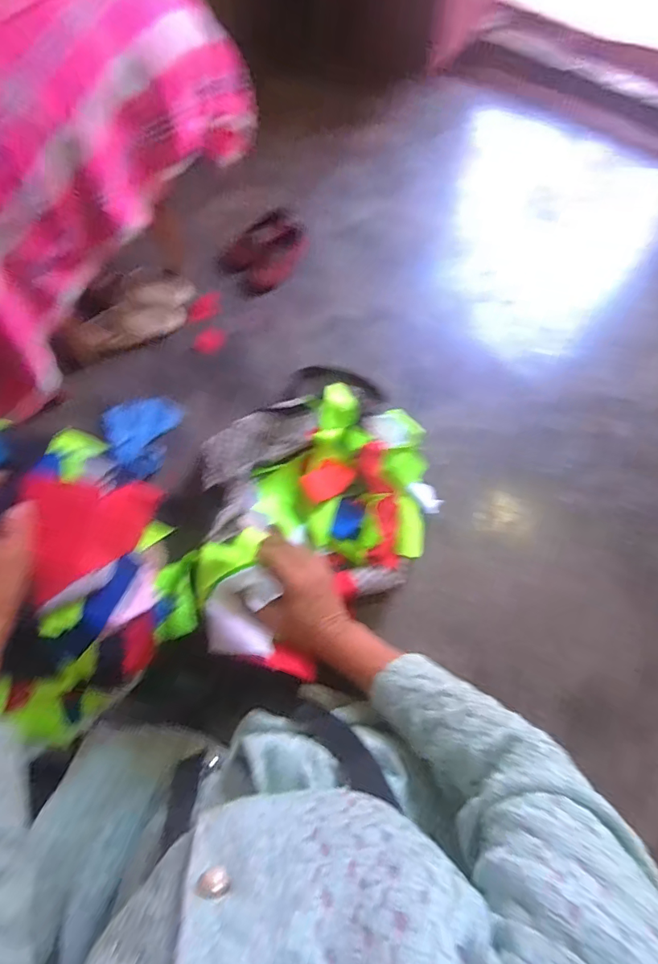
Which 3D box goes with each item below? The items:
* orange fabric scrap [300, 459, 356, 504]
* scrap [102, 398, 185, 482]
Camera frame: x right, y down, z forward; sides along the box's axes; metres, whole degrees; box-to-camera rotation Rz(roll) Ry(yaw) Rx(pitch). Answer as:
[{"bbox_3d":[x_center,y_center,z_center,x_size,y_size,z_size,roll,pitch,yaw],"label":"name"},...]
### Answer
[{"bbox_3d":[-0.003,-0.004,0.932,0.102,0.013,0.066,-39,74,-16],"label":"orange fabric scrap"},{"bbox_3d":[-0.405,-0.100,0.975,0.136,0.020,0.185,20,63,-12],"label":"scrap"}]

